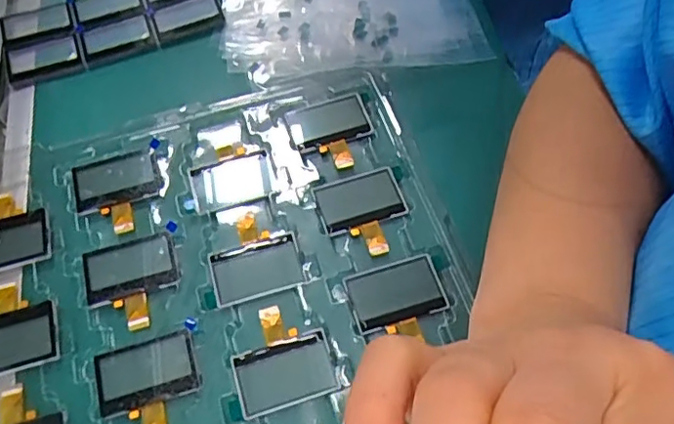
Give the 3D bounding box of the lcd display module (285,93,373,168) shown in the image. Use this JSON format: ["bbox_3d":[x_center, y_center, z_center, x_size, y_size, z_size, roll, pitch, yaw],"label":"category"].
[{"bbox_3d":[-0.003,-0.046,0.339,0.046,0.005,0.047,-14,63,-6],"label":"lcd display module"}]

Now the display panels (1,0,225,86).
[{"bbox_3d":[-0.154,-0.135,0.398,0.141,0.009,0.074,-20,64,-9],"label":"display panels"}]

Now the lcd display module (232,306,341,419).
[{"bbox_3d":[-0.027,0.069,0.278,0.045,0.004,0.047,-16,63,-7],"label":"lcd display module"}]

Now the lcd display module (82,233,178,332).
[{"bbox_3d":[-0.105,0.035,0.298,0.046,0.004,0.049,-16,63,-7],"label":"lcd display module"}]

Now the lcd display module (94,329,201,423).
[{"bbox_3d":[-0.088,0.083,0.271,0.047,0.004,0.047,-14,63,-6],"label":"lcd display module"}]

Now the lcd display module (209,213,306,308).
[{"bbox_3d":[-0.044,0.021,0.301,0.045,0.004,0.046,-15,63,-6],"label":"lcd display module"}]

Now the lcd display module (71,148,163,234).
[{"bbox_3d":[-0.121,-0.012,0.323,0.047,0.004,0.049,-17,64,-8],"label":"lcd display module"}]

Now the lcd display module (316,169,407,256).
[{"bbox_3d":[0.015,0.000,0.313,0.045,0.004,0.048,-17,64,-8],"label":"lcd display module"}]

